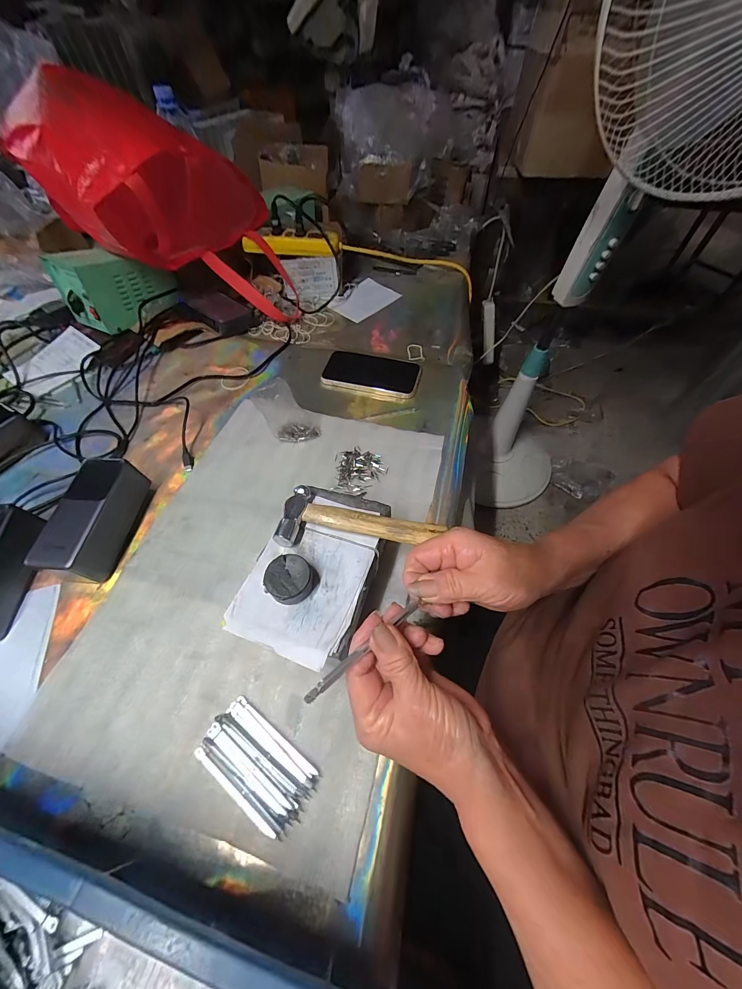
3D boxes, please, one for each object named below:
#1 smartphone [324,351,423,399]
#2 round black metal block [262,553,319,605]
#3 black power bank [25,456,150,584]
[{"bbox_3d":[0.002,-0.190,0.541,0.149,0.019,0.073,14,58,9],"label":"smartphone"},{"bbox_3d":[-0.069,0.072,0.293,0.038,0.020,0.040,0,57,1],"label":"round black metal block"},{"bbox_3d":[-0.303,0.027,0.382,0.054,0.054,0.128,5,57,3],"label":"black power bank"}]

